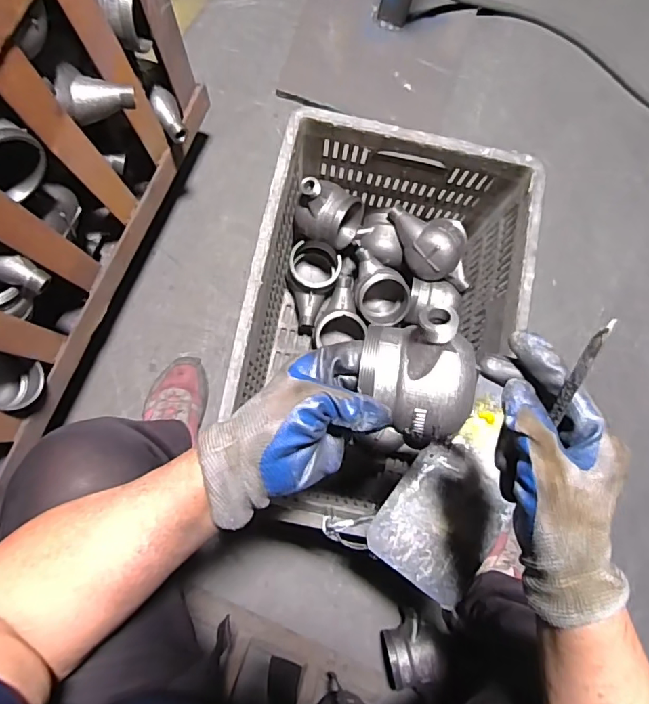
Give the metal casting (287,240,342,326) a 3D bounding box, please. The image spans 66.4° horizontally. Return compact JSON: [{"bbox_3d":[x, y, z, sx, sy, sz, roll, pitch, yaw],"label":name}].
[{"bbox_3d":[-0.022,-0.105,0.794,0.078,0.085,0.122,14,82,-2],"label":"metal casting"}]

